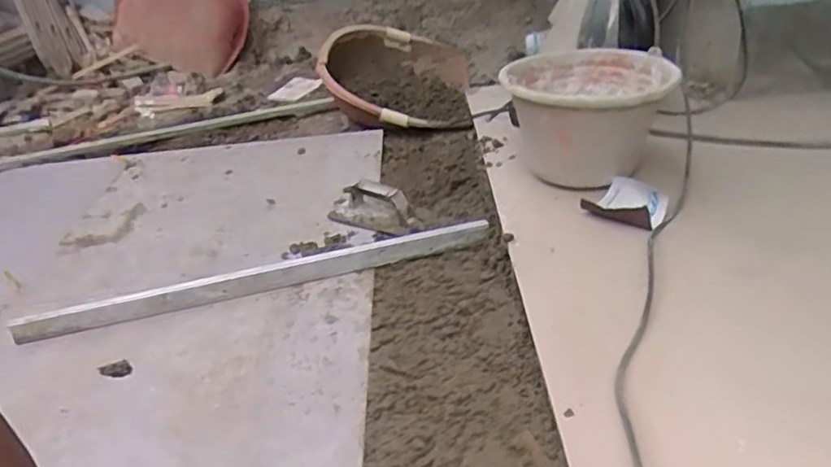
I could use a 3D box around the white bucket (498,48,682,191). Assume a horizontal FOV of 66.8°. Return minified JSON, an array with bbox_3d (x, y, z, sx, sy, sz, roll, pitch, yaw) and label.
[{"bbox_3d":[0.262,-0.174,0.965,0.225,0.162,0.222,0,32,10],"label":"white bucket"}]

